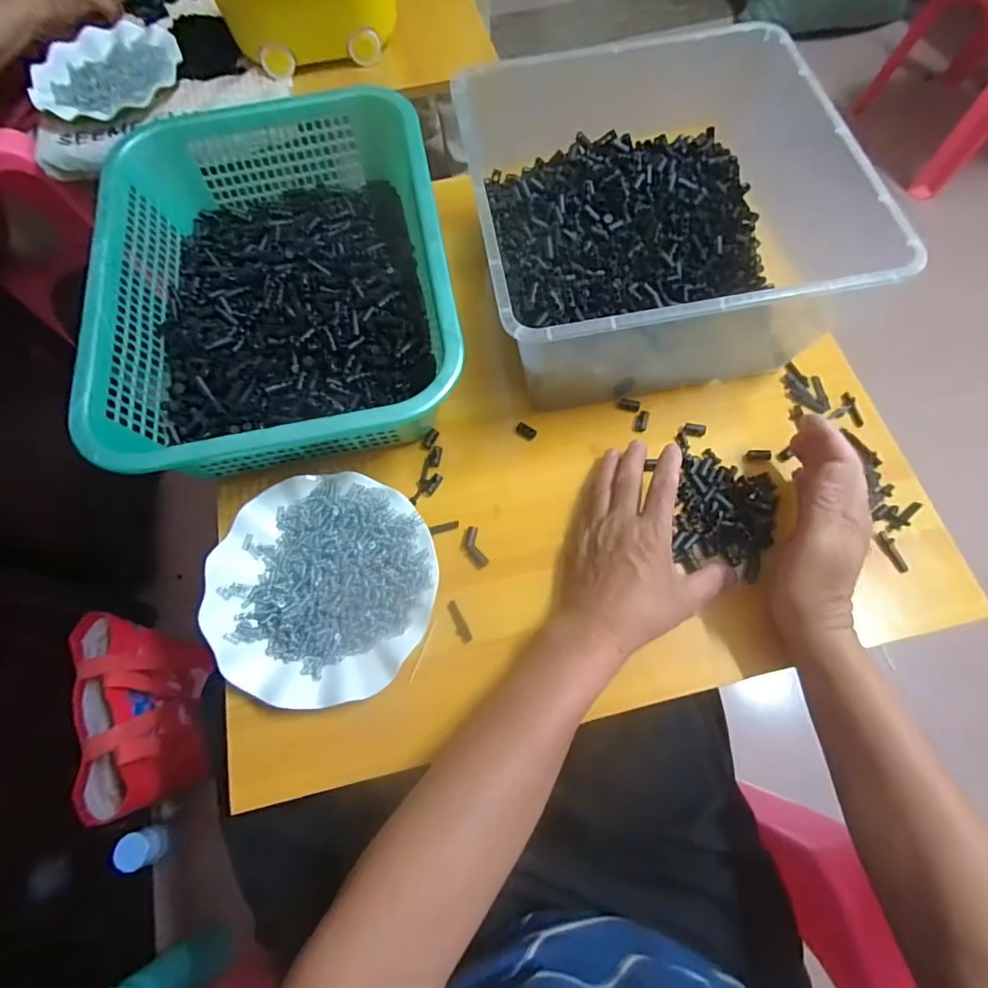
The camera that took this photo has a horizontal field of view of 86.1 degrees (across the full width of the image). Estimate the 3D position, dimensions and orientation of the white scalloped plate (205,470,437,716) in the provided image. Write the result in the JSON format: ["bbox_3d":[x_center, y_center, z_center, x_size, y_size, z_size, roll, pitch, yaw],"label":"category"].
[{"bbox_3d":[-0.138,0.074,0.430,0.177,0.030,0.178,-1,68,2],"label":"white scalloped plate"}]

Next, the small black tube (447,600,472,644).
[{"bbox_3d":[-0.029,0.104,0.428,0.011,0.005,0.035,-27,69,-9],"label":"small black tube"}]

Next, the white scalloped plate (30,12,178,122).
[{"bbox_3d":[-0.505,-0.549,0.692,0.183,0.019,0.189,-1,68,2],"label":"white scalloped plate"}]

